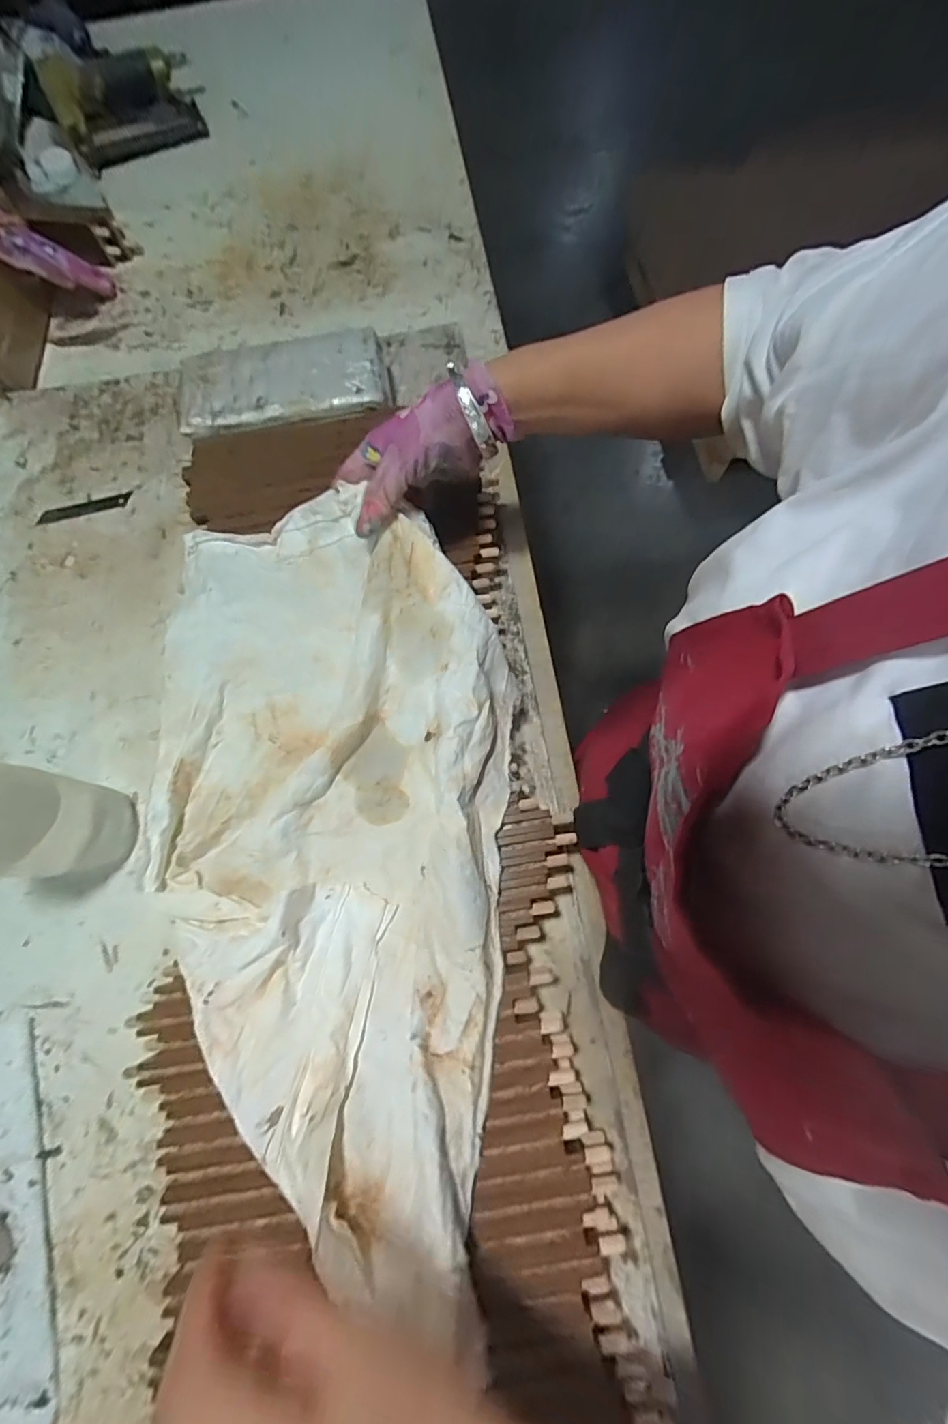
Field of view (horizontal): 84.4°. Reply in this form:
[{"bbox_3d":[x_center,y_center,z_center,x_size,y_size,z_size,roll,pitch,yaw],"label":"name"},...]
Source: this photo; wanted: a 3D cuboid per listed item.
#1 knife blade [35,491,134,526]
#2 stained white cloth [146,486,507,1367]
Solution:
[{"bbox_3d":[-0.421,-0.219,0.562,0.102,0.004,0.017,-13,72,-2],"label":"knife blade"},{"bbox_3d":[-0.105,0.081,0.372,0.256,0.062,0.522,-5,72,1],"label":"stained white cloth"}]

